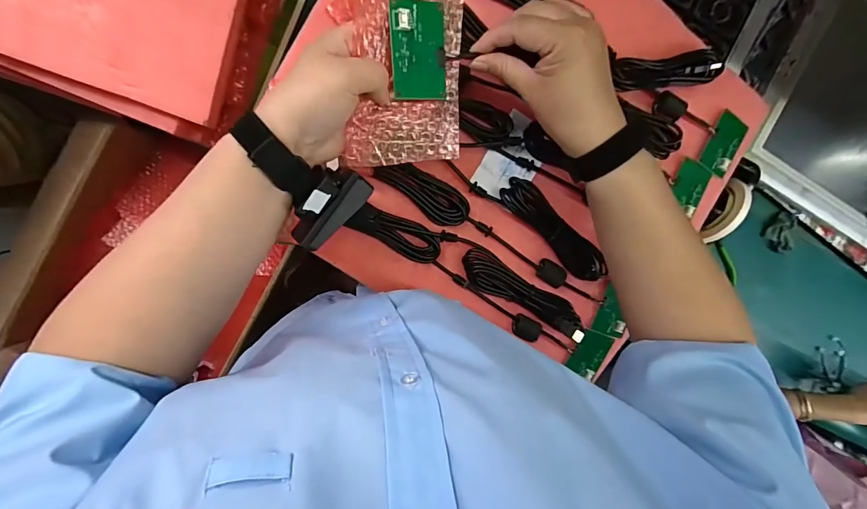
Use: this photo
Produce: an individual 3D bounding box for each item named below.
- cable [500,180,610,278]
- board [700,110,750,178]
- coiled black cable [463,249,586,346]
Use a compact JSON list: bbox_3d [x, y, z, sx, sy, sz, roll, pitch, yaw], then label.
[{"bbox_3d":[0.135,-0.026,0.446,0.148,0.018,0.036,44,89,-10],"label":"cable"},{"bbox_3d":[0.348,-0.131,0.476,0.043,0.006,0.066,29,96,-15],"label":"board"},{"bbox_3d":[0.106,0.049,0.451,0.168,0.020,0.041,32,91,-10],"label":"coiled black cable"}]

